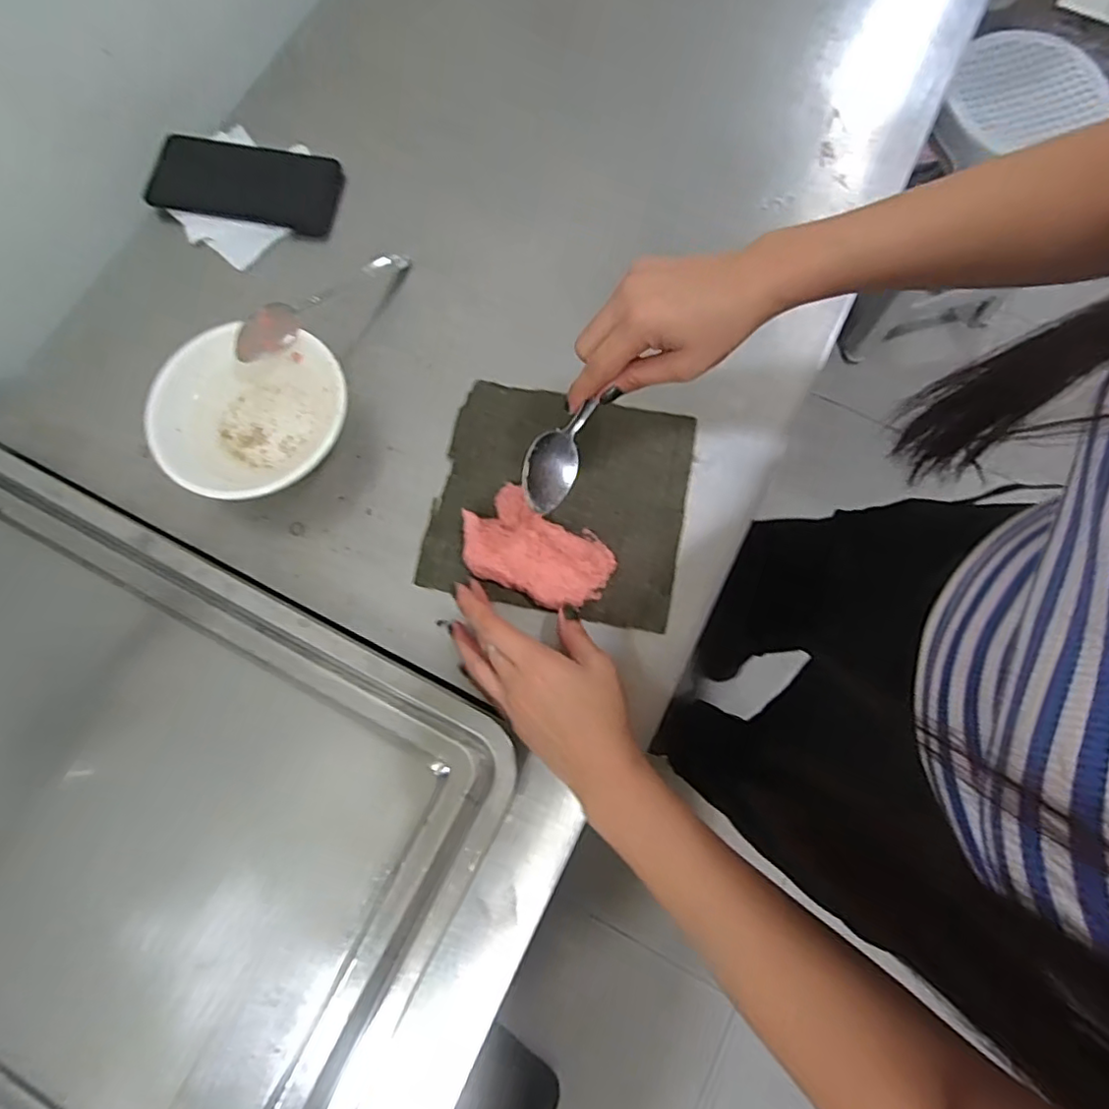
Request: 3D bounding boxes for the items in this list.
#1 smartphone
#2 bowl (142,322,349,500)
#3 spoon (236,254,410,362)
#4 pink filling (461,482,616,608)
[{"bbox_3d":[-0.282,-0.341,0.556,0.165,0.014,0.079,9,76,1],"label":"smartphone"},{"bbox_3d":[-0.231,-0.104,0.474,0.137,0.047,0.134,0,76,-1],"label":"bowl"},{"bbox_3d":[-0.193,-0.209,0.501,0.035,0.025,0.166,38,62,8],"label":"spoon"},{"bbox_3d":[-0.014,-0.003,0.455,0.111,0.031,0.072,32,78,7],"label":"pink filling"}]

